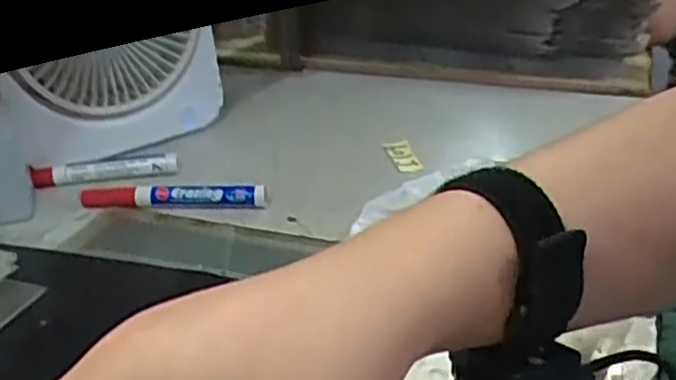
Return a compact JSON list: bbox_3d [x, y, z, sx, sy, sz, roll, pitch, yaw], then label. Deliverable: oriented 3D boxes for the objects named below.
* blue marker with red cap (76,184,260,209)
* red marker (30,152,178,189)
[{"bbox_3d":[-0.123,0.004,0.523,0.138,0.016,0.014,-1,26,5],"label":"blue marker with red cap"},{"bbox_3d":[-0.187,-0.016,0.567,0.113,0.016,0.012,-6,26,-7],"label":"red marker"}]

